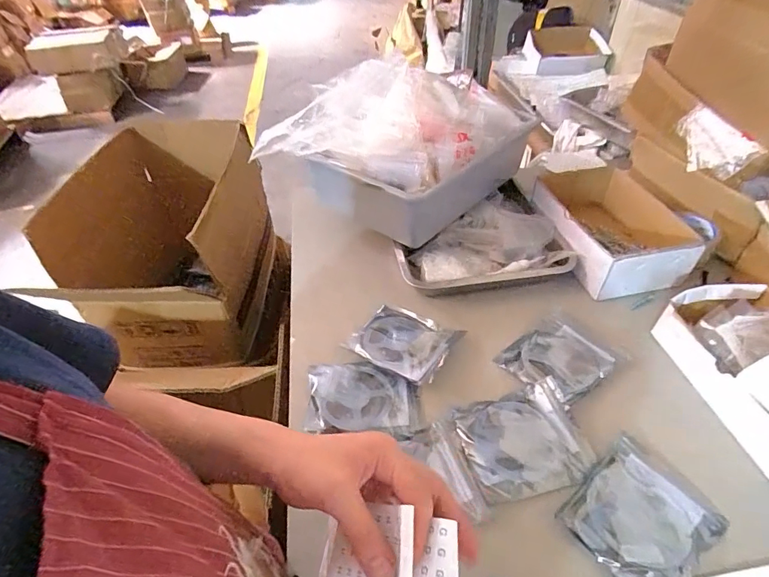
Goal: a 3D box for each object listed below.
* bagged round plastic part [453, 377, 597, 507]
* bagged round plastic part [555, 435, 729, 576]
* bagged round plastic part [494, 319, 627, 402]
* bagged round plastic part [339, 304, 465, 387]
[{"bbox_3d":[0.168,0.184,0.534,0.144,0.014,0.123,-11,45,-10],"label":"bagged round plastic part"},{"bbox_3d":[0.275,0.242,0.470,0.144,0.009,0.117,-28,51,-25],"label":"bagged round plastic part"},{"bbox_3d":[0.250,0.096,0.626,0.141,0.020,0.114,-30,51,-26],"label":"bagged round plastic part"},{"bbox_3d":[0.027,0.073,0.645,0.137,0.009,0.114,26,50,25],"label":"bagged round plastic part"}]

